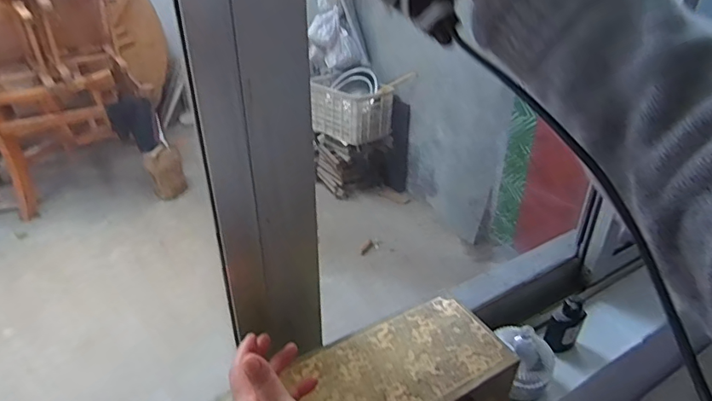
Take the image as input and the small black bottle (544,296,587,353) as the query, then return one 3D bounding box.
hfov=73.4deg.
[{"bbox_3d":[0.352,0.207,0.801,0.052,0.102,0.046,20,36,29],"label":"small black bottle"}]

